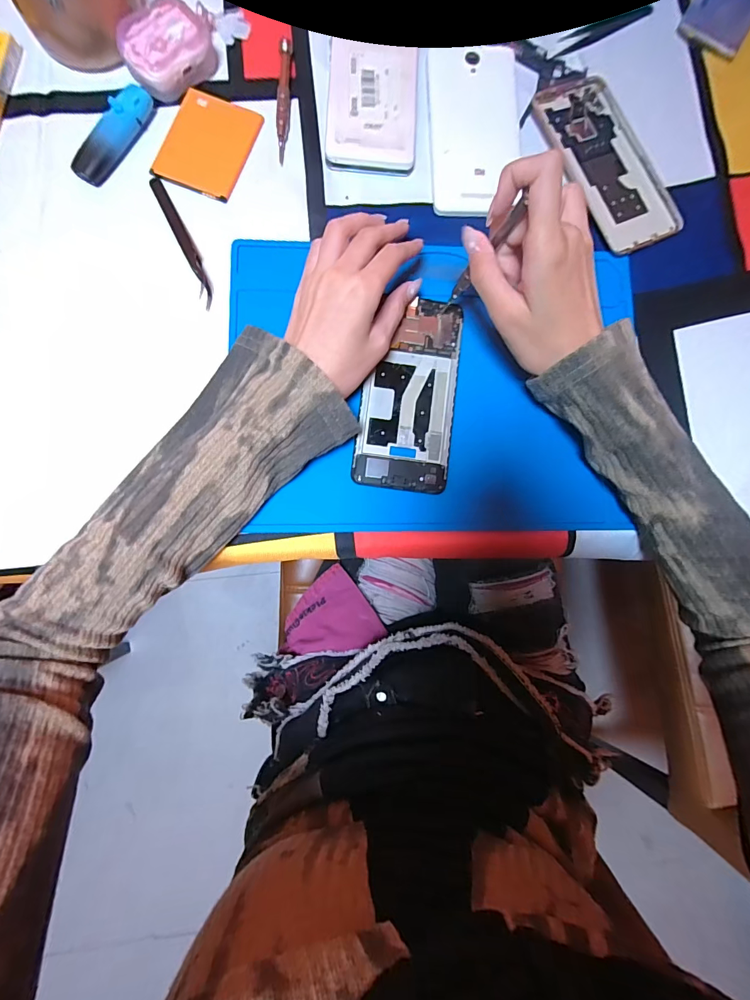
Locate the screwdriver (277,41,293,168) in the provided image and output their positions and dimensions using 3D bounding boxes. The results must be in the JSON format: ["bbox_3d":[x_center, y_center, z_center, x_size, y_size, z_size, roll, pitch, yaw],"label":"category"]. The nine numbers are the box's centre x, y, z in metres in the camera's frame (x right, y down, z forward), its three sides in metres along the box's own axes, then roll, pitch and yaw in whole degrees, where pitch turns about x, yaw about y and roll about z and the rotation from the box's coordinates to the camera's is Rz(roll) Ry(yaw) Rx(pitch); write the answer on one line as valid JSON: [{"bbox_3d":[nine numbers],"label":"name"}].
[{"bbox_3d":[-0.075,-0.332,0.339,0.010,0.009,0.103,2,84,-3],"label":"screwdriver"}]

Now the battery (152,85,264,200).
[{"bbox_3d":[-0.136,-0.289,0.331,0.065,0.004,0.084,21,83,-1],"label":"battery"}]

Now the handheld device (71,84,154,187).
[{"bbox_3d":[-0.206,-0.289,0.321,0.018,0.017,0.085,32,83,0],"label":"handheld device"}]

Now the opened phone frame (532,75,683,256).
[{"bbox_3d":[0.199,-0.289,0.350,0.076,0.007,0.157,-23,86,-5],"label":"opened phone frame"}]

